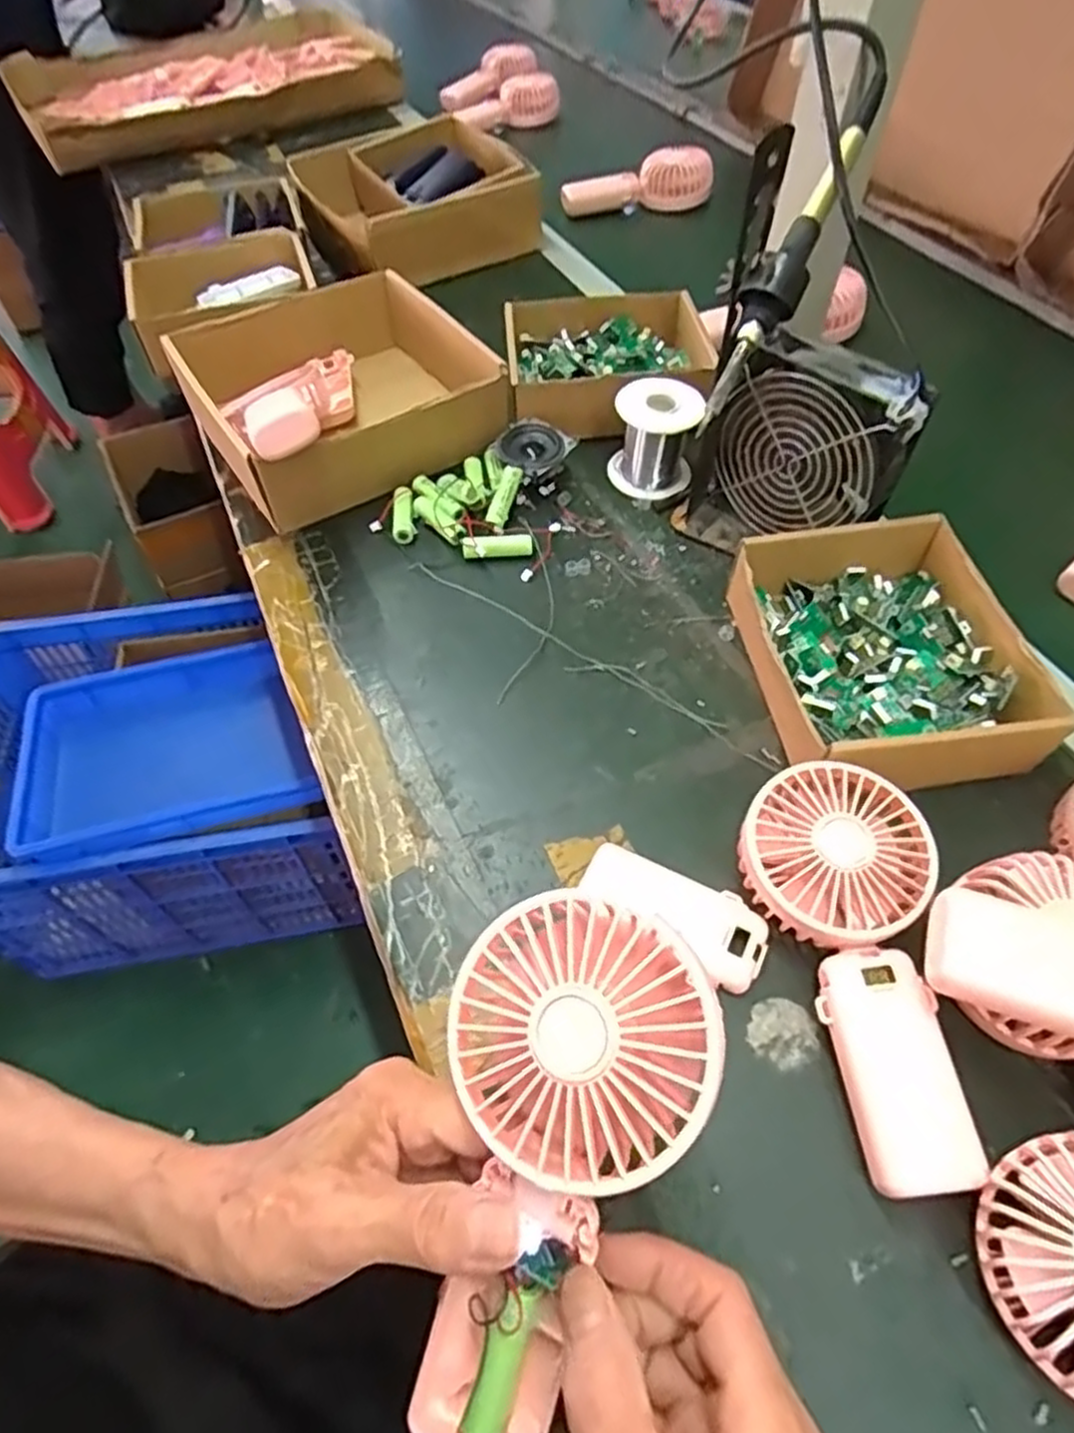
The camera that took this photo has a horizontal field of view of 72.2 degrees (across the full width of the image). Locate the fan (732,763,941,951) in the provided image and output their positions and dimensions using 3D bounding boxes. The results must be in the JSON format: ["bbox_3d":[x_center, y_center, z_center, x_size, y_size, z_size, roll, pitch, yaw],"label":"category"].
[{"bbox_3d":[0.148,0.072,0.373,0.085,0.047,0.085,-1,56,2],"label":"fan"}]

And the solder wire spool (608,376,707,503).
[{"bbox_3d":[0.091,-0.215,0.569,0.058,0.067,0.058,-1,56,2],"label":"solder wire spool"}]

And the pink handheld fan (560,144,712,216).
[{"bbox_3d":[0.120,-0.650,0.913,0.194,0.072,0.039,-15,55,-10],"label":"pink handheld fan"}]

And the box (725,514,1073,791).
[{"bbox_3d":[0.207,-0.040,0.448,0.149,0.051,0.176,-7,56,-3],"label":"box"}]

